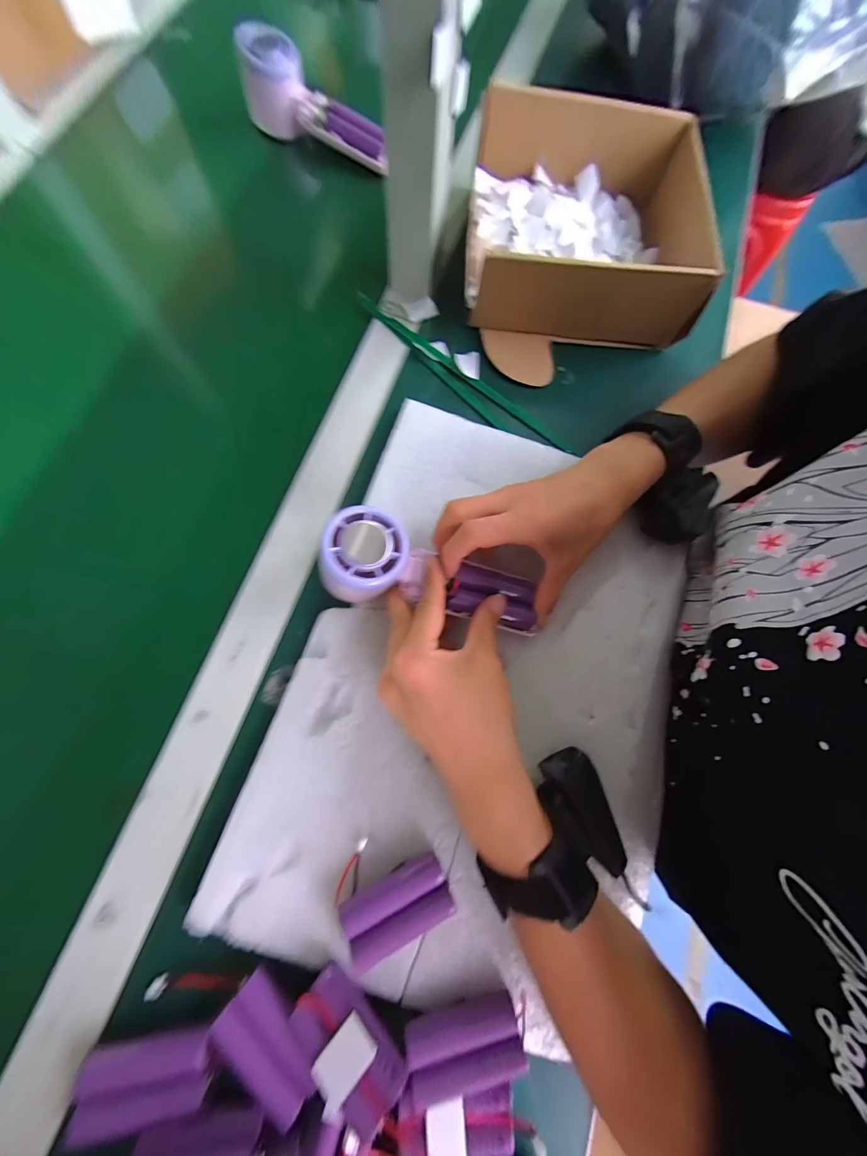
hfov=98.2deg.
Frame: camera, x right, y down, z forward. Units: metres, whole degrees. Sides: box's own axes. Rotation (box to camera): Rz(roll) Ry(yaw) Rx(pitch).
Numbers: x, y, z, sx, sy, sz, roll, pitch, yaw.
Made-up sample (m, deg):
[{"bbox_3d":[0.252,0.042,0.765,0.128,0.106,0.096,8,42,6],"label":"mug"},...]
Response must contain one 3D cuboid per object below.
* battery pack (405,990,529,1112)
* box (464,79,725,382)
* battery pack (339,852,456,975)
[{"bbox_3d":[0.018,0.272,0.219,0.065,0.016,0.030,-10,78,-7],"label":"battery pack"},{"bbox_3d":[0.145,-0.340,0.365,0.214,0.081,0.245,4,75,-1],"label":"box"},{"bbox_3d":[-0.022,0.204,0.234,0.064,0.016,0.034,-23,80,-10],"label":"battery pack"}]

